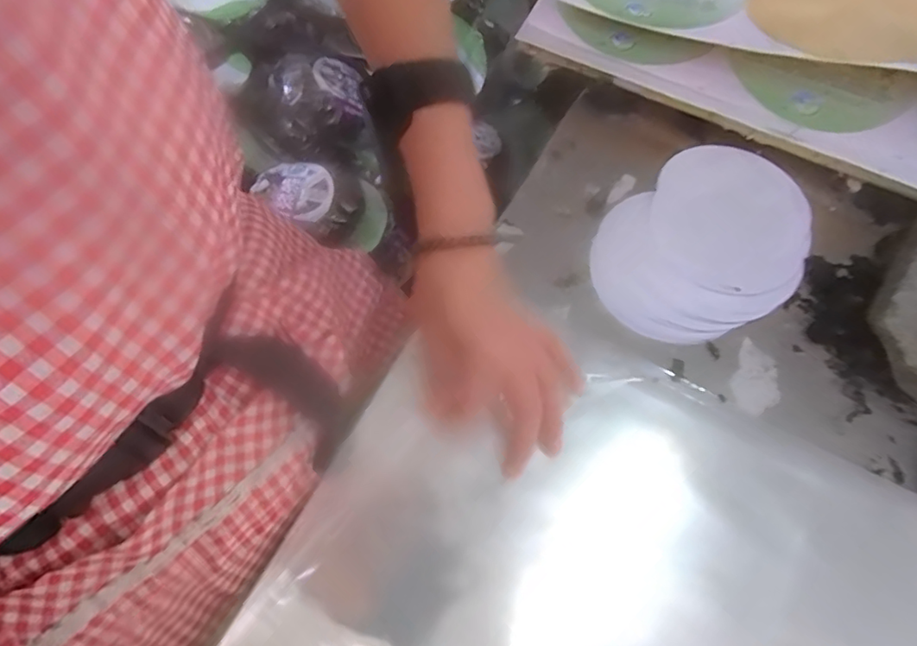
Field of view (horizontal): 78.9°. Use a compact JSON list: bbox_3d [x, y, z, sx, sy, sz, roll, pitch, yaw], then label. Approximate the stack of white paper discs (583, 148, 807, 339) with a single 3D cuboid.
[{"bbox_3d":[0.196,-0.066,0.438,0.195,0.009,0.134,-40,72,-16],"label":"stack of white paper discs"}]

